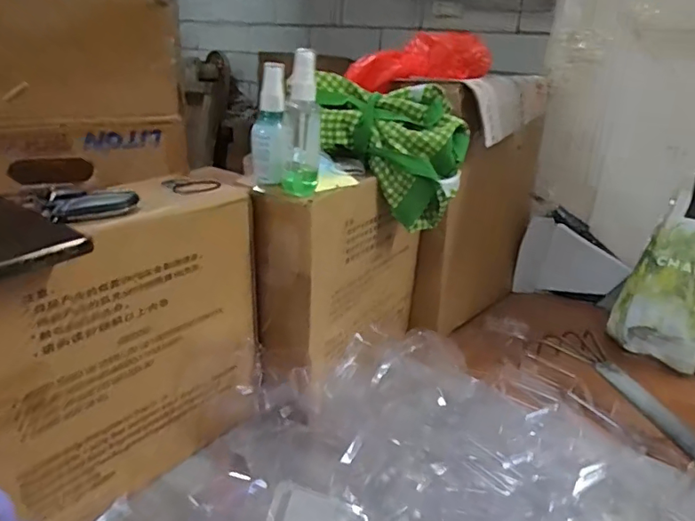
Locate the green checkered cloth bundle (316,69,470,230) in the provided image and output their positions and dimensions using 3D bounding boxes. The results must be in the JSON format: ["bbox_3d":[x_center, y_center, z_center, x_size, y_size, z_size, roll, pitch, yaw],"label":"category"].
[{"bbox_3d":[0.046,-0.125,0.633,0.180,0.151,0.098,0,23,-6],"label":"green checkered cloth bundle"}]

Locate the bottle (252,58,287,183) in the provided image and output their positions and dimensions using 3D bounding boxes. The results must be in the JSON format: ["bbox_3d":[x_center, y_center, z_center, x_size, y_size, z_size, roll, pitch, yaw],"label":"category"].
[{"bbox_3d":[-0.079,-0.133,0.537,0.034,0.123,0.044,-1,23,-7],"label":"bottle"}]

